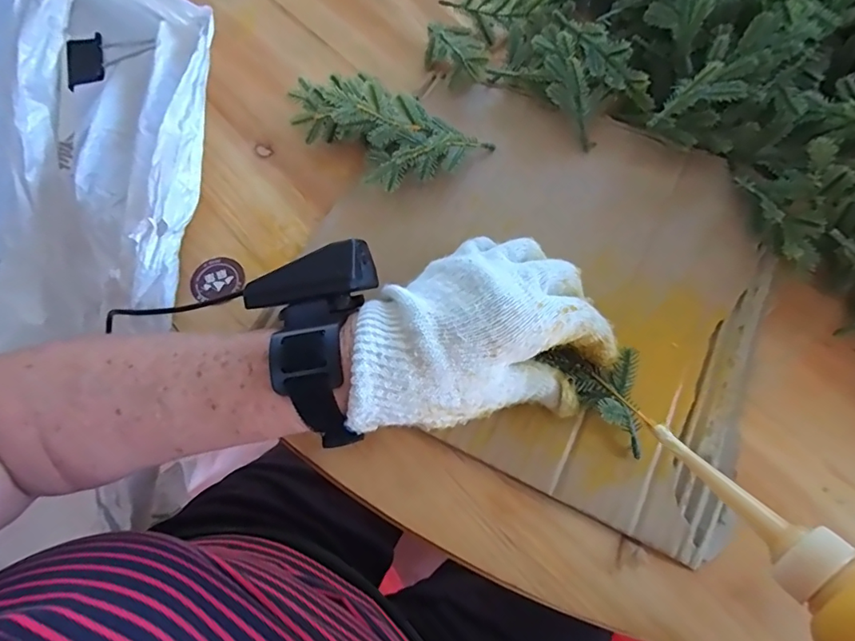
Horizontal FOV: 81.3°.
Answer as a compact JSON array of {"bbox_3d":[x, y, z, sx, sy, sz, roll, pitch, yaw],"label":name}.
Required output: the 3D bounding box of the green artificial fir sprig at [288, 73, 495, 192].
[{"bbox_3d":[-0.035,-0.126,0.334,0.135,0.034,0.061,21,69,8],"label":"green artificial fir sprig"}]

